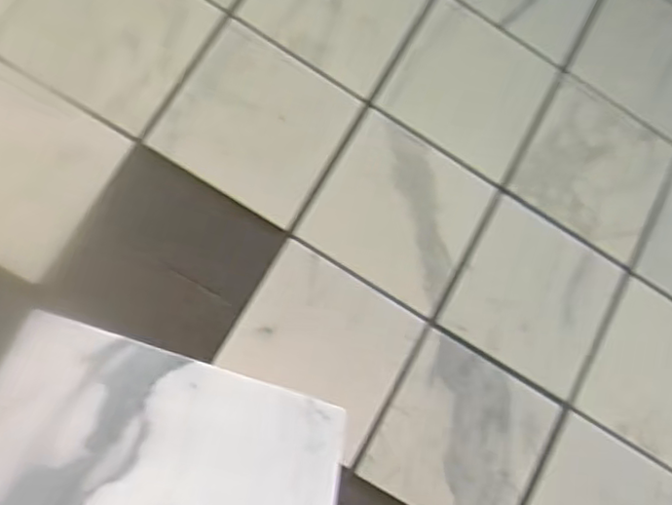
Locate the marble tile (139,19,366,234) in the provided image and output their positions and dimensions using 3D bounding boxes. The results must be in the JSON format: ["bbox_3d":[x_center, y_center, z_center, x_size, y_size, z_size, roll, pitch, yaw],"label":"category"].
[{"bbox_3d":[-0.150,-0.250,1.285,0.316,0.014,0.300,31,83,-6],"label":"marble tile"}]

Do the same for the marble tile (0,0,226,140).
[{"bbox_3d":[-0.425,-0.418,1.238,0.312,0.021,0.296,32,83,-6],"label":"marble tile"}]

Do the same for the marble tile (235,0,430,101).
[{"bbox_3d":[0.008,-0.503,1.324,0.303,0.026,0.279,31,84,-10],"label":"marble tile"}]

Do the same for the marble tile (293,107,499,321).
[{"bbox_3d":[0.129,-0.079,1.328,0.321,0.019,0.296,31,88,-6],"label":"marble tile"}]

